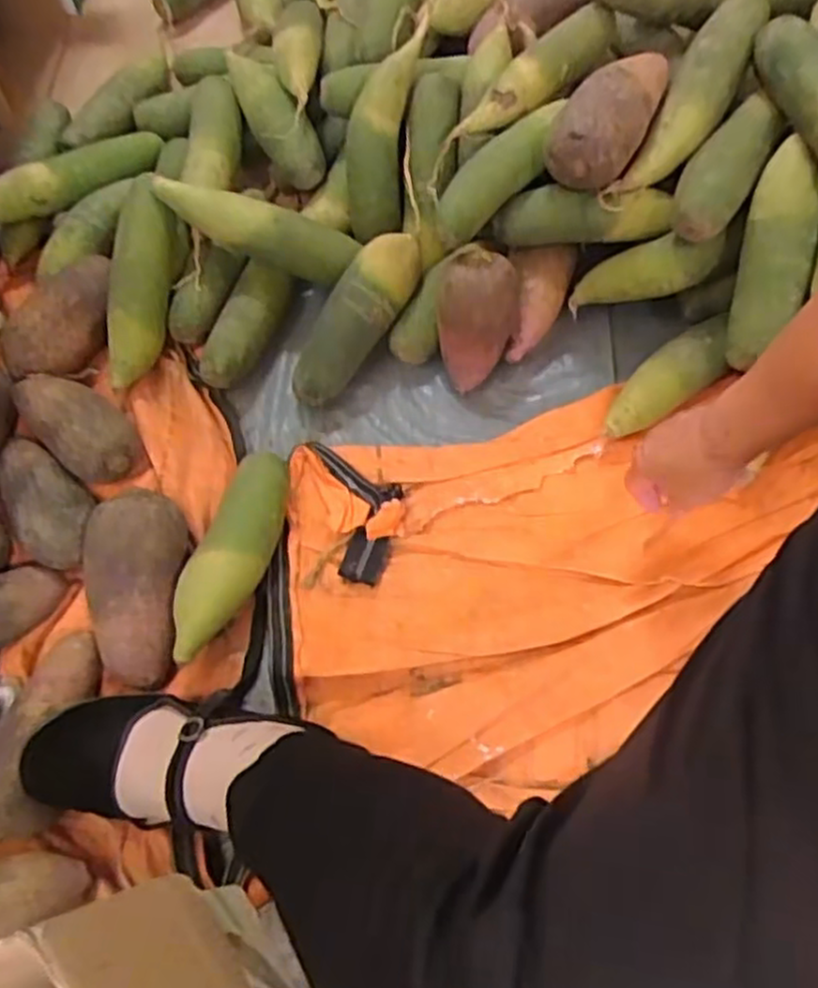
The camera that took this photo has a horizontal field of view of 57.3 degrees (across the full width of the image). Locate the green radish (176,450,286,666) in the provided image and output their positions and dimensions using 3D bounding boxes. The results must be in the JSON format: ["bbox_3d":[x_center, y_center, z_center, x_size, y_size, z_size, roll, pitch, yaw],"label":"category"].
[{"bbox_3d":[-0.150,0.054,0.651,0.054,0.060,0.194,18,69,11],"label":"green radish"}]

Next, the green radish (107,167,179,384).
[{"bbox_3d":[-0.269,-0.209,0.748,0.051,0.049,0.203,11,97,8],"label":"green radish"}]

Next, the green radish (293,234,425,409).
[{"bbox_3d":[-0.052,-0.169,0.718,0.051,0.047,0.187,35,94,16],"label":"green radish"}]

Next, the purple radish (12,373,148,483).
[{"bbox_3d":[-0.310,-0.064,0.705,0.127,0.066,0.074,40,75,18],"label":"purple radish"}]

